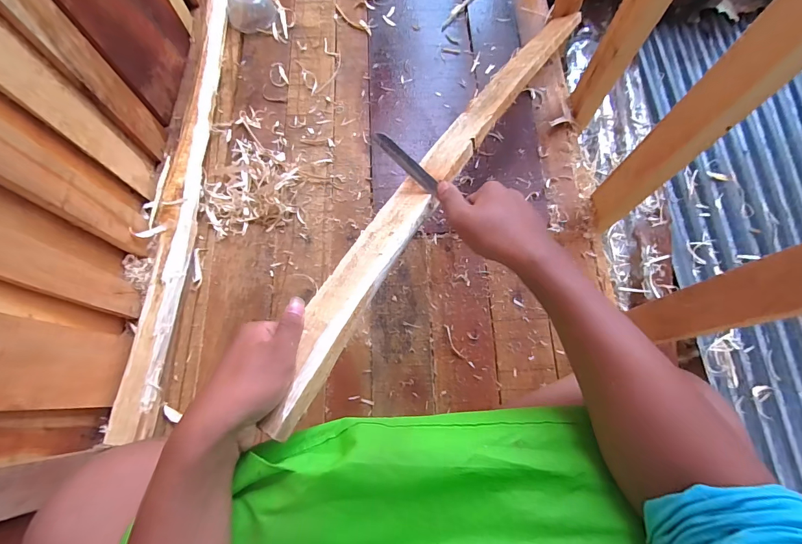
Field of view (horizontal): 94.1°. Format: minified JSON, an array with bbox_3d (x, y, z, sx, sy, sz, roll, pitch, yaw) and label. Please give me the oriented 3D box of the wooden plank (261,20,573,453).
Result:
[{"bbox_3d":[0.080,-0.163,0.472,0.057,0.023,0.765,30,61,9],"label":"wooden plank"}]

